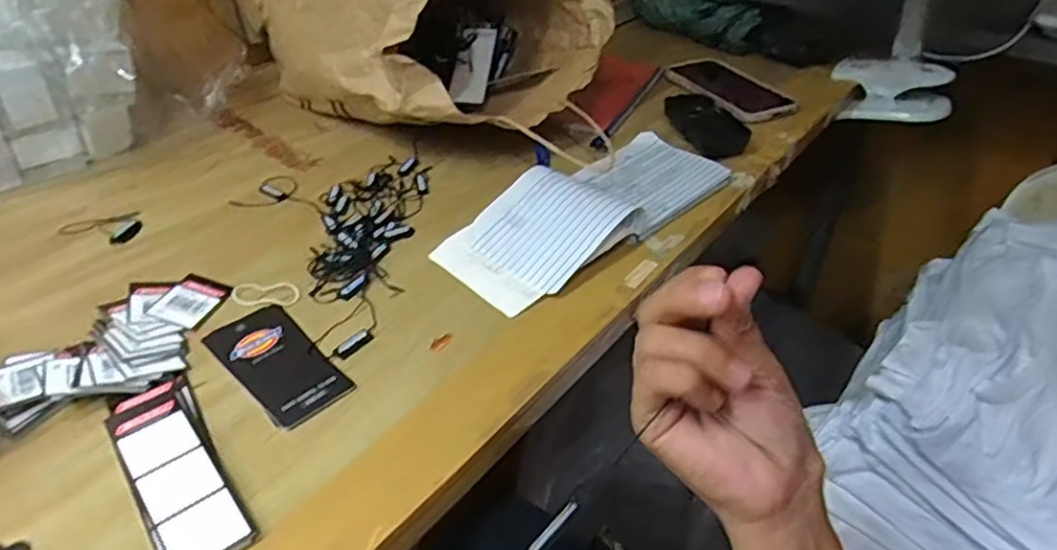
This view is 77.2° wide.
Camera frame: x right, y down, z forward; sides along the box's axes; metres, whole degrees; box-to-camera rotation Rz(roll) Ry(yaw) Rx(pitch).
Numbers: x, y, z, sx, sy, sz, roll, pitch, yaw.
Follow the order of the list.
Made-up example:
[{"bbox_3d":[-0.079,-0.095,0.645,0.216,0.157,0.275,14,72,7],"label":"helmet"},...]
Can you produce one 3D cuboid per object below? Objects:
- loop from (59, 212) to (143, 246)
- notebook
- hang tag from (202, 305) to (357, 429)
[{"bbox_3d":[-0.347,-0.037,0.535,0.061,0.004,0.046,-13,41,-18],"label":"loop"},{"bbox_3d":[0.055,-0.063,0.551,0.271,0.038,0.098,-30,49,-34],"label":"notebook"},{"bbox_3d":[-0.161,0.054,0.425,0.052,0.004,0.106,-30,49,-34],"label":"hang tag"}]

